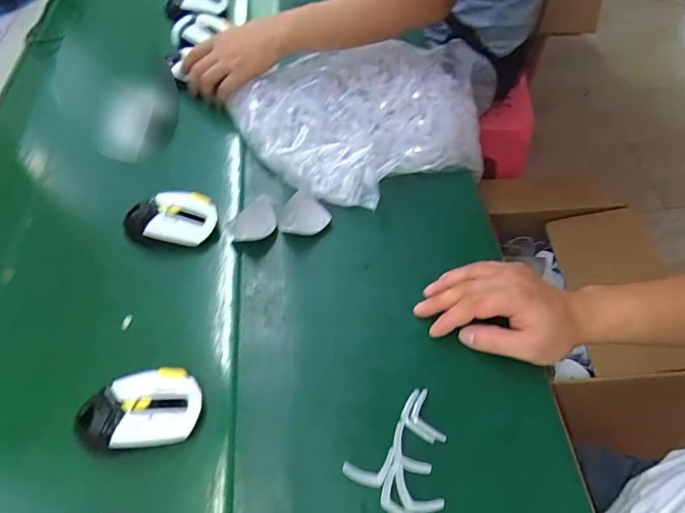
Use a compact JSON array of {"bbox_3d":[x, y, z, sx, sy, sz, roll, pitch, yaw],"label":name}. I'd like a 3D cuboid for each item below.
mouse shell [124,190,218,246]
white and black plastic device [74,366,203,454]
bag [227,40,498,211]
[{"bbox_3d":[-0.214,-0.043,0.573,0.117,0.051,0.062,0,56,3],"label":"mouse shell"},{"bbox_3d":[-0.192,0.147,0.436,0.113,0.032,0.065,-15,56,-8],"label":"white and black plastic device"},{"bbox_3d":[0.020,-0.212,0.648,0.367,0.079,0.313,8,56,9],"label":"bag"}]

